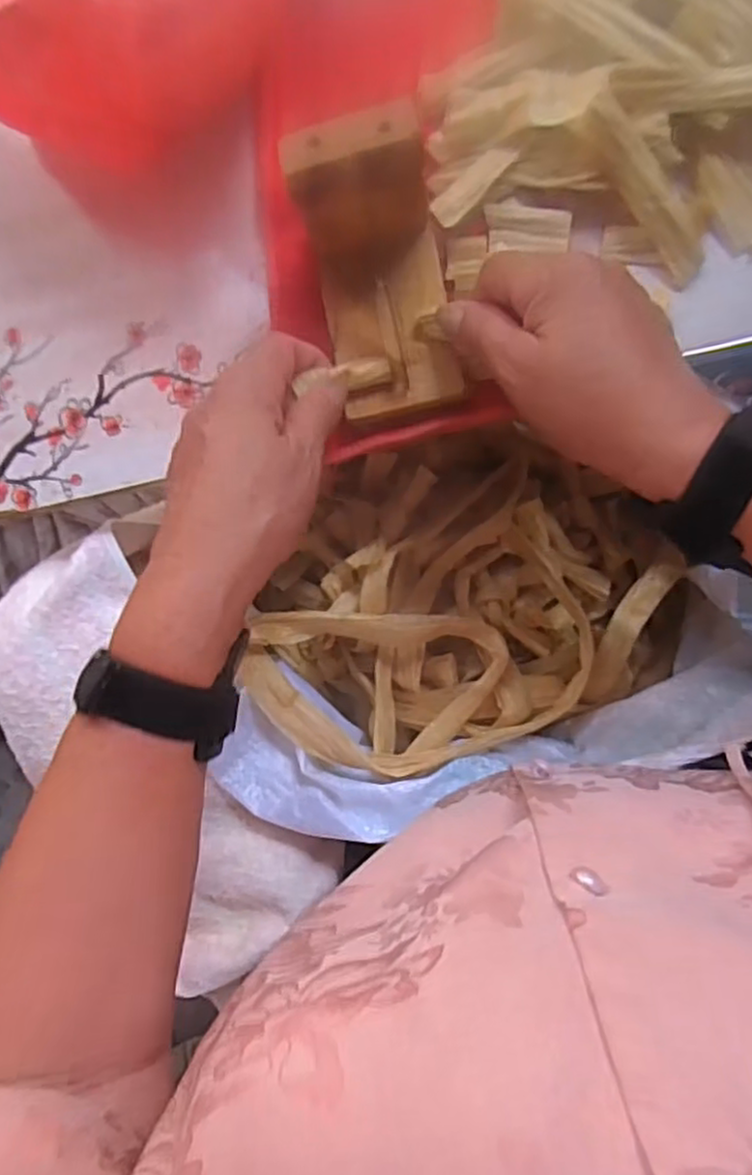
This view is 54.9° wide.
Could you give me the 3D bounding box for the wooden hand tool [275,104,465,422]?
[{"bbox_3d":[0.000,-0.138,0.326,0.060,0.074,0.101,-10,84,7],"label":"wooden hand tool"}]

